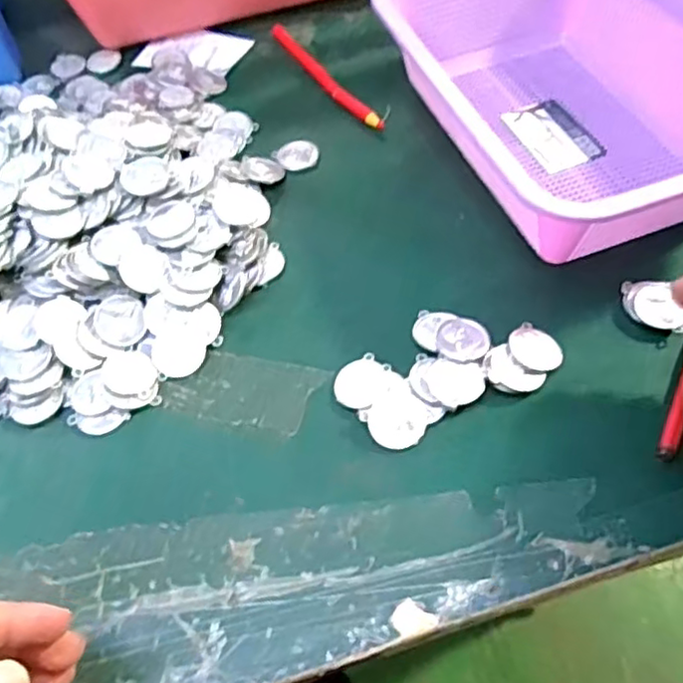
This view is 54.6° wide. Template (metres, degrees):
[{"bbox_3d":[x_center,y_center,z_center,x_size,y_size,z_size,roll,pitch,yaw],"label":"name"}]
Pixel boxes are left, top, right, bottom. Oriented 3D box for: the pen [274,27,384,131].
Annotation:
[{"bbox_3d":[-0.017,-0.214,0.525,0.015,0.007,0.165,-28,58,-14],"label":"pen"}]

